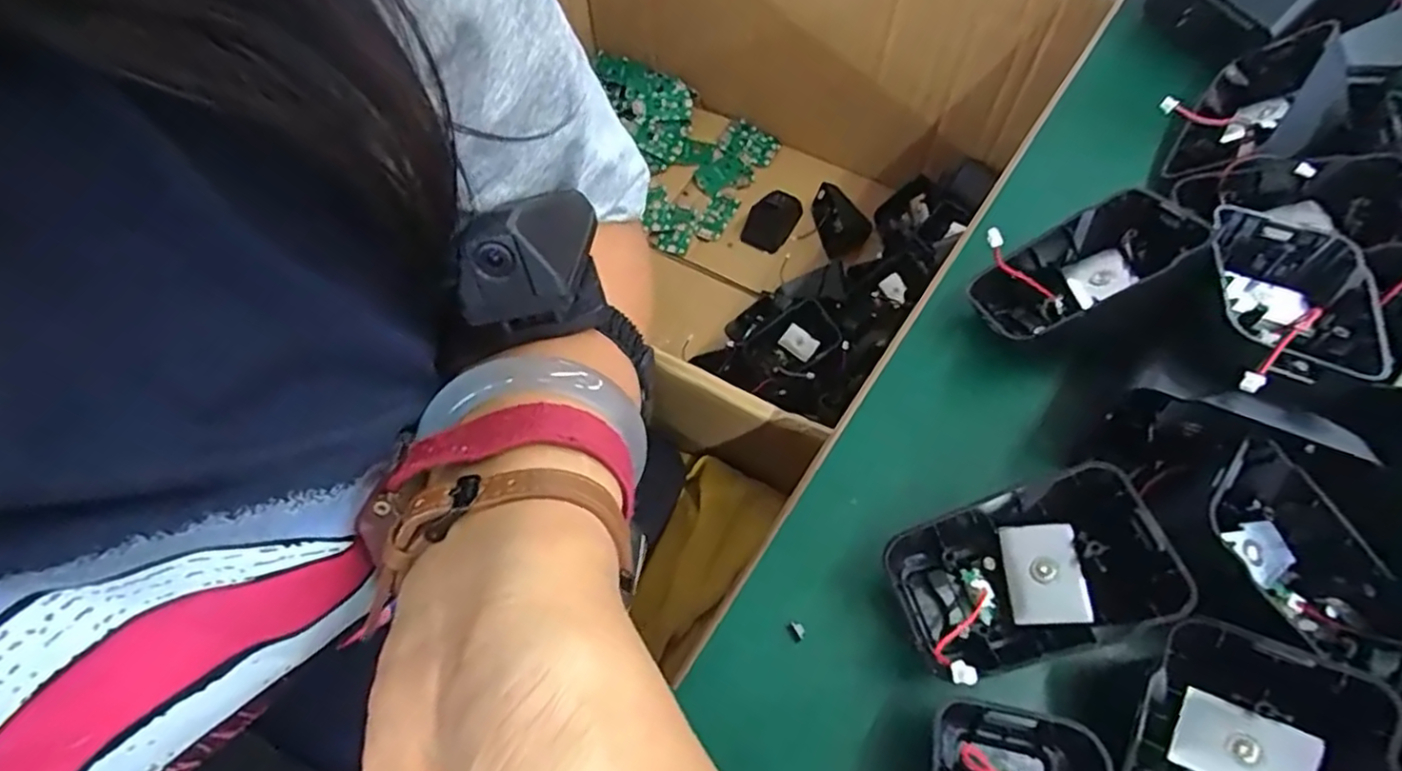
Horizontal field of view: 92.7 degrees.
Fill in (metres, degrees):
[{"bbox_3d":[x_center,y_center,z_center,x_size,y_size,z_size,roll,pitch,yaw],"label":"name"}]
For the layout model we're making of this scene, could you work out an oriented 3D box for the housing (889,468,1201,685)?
[{"bbox_3d":[0.093,0.054,0.195,0.072,0.015,0.045,-31,55,24],"label":"housing"}]

